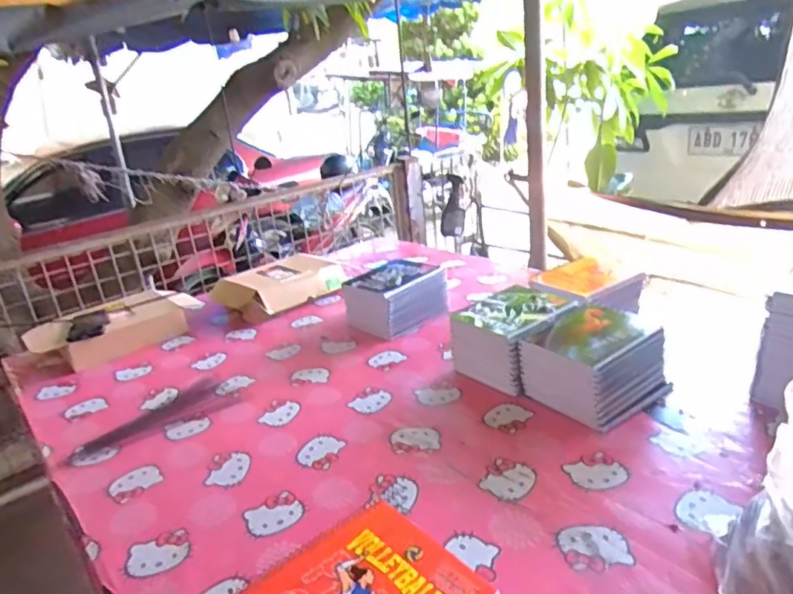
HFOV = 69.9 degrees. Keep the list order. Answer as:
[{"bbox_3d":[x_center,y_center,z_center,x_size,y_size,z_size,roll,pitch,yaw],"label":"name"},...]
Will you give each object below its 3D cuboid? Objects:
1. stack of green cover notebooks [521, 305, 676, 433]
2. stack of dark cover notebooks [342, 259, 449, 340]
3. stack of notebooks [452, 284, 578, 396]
[{"bbox_3d":[0.340,0.108,0.972,0.196,0.117,0.181,-22,27,-33],"label":"stack of green cover notebooks"},{"bbox_3d":[0.001,-0.002,1.342,0.192,0.124,0.153,-24,27,-35],"label":"stack of dark cover notebooks"},{"bbox_3d":[0.232,0.074,1.089,0.214,0.115,0.169,-23,27,-33],"label":"stack of notebooks"}]

